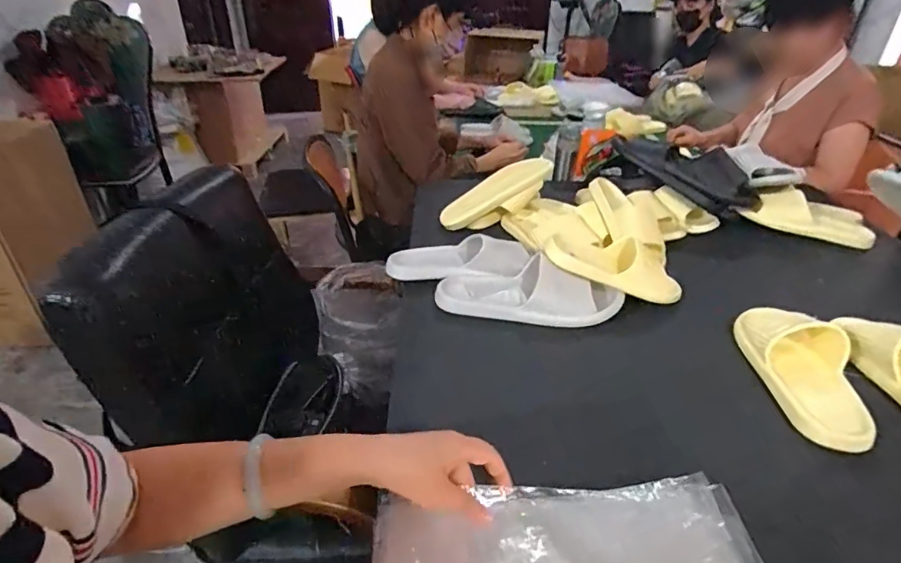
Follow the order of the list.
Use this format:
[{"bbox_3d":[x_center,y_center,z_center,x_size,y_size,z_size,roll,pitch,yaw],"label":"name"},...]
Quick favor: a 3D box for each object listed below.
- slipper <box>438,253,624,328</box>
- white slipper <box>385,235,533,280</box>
[{"bbox_3d":[0.120,0.006,0.762,0.282,0.070,0.099,6,33,9],"label":"slipper"},{"bbox_3d":[0.010,-0.044,0.852,0.239,0.053,0.097,3,32,4],"label":"white slipper"}]

